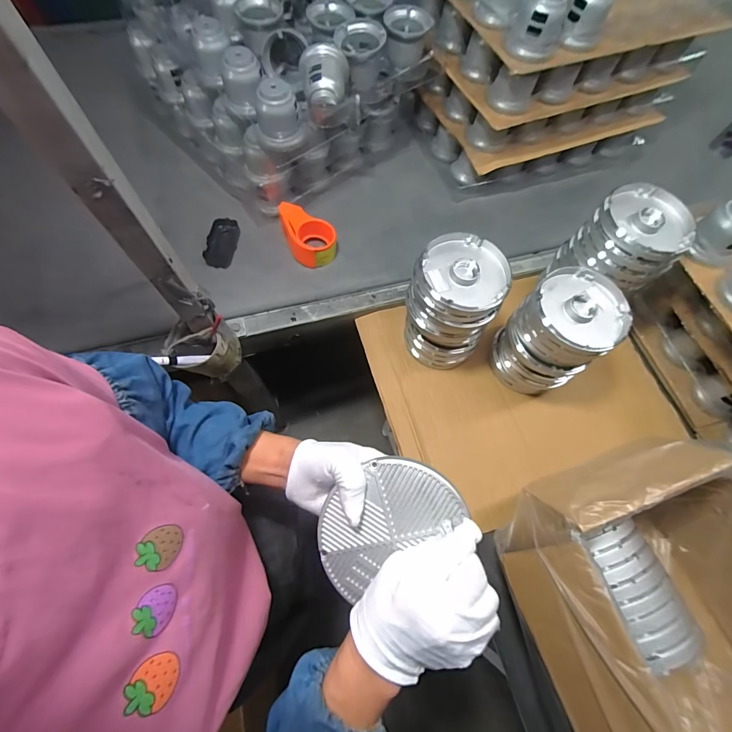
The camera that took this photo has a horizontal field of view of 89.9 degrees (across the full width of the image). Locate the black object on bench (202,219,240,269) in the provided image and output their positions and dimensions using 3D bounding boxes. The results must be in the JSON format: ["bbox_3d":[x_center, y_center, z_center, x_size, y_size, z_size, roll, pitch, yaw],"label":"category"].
[{"bbox_3d":[-0.307,-0.259,0.778,0.056,0.021,0.118,7,67,-1],"label":"black object on bench"}]

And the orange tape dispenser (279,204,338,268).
[{"bbox_3d":[-0.119,-0.278,0.772,0.099,0.062,0.127,-18,70,-11],"label":"orange tape dispenser"}]

